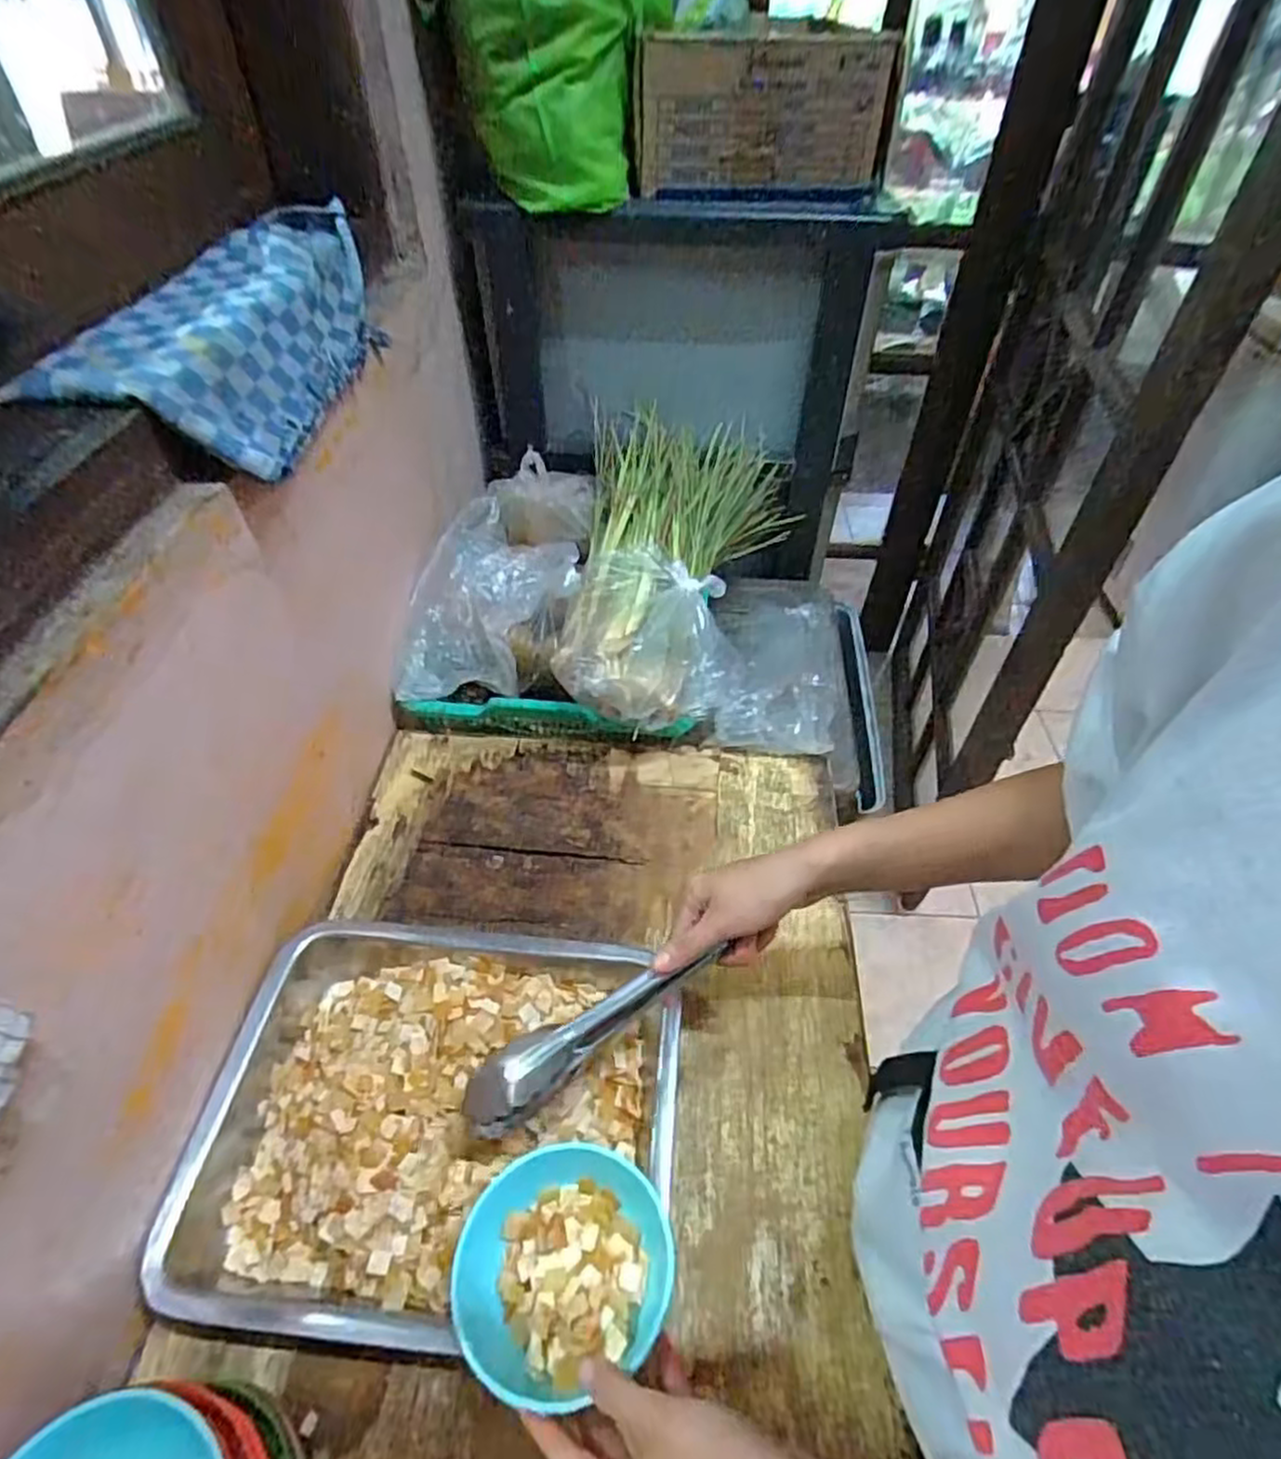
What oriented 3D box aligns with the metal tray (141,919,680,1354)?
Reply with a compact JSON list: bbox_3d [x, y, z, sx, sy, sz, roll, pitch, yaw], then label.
[{"bbox_3d":[-0.130,0.251,0.495,0.301,0.061,0.243,3,46,4],"label":"metal tray"}]

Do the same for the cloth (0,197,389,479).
[{"bbox_3d":[-0.281,-0.299,0.546,0.134,0.039,0.351,26,44,-22],"label":"cloth"}]

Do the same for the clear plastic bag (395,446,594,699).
[{"bbox_3d":[-0.135,-0.171,0.818,0.162,0.105,0.344,12,62,12],"label":"clear plastic bag"}]

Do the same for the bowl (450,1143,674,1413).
[{"bbox_3d":[-0.042,0.287,0.399,0.113,0.050,0.104,0,46,0],"label":"bowl"}]

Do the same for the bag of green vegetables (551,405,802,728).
[{"bbox_3d":[0.057,-0.181,0.856,0.243,0.144,0.500,3,46,2],"label":"bag of green vegetables"}]

